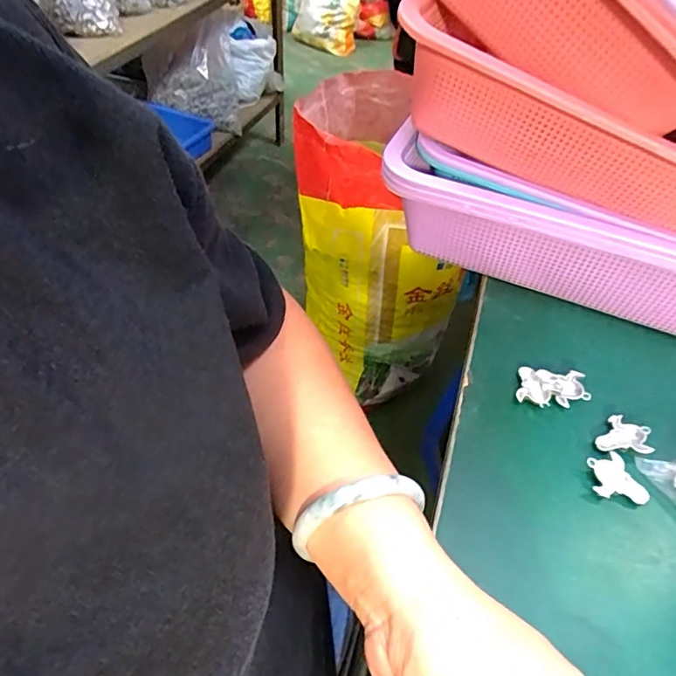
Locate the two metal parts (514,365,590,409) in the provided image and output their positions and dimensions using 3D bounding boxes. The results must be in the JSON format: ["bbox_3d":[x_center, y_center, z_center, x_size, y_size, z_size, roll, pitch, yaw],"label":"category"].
[{"bbox_3d":[0.145,0.035,0.349,0.046,0.010,0.030,9,48,5],"label":"two metal parts"}]

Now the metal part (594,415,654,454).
[{"bbox_3d":[0.183,0.064,0.325,0.030,0.006,0.030,2,48,-2],"label":"metal part"}]

